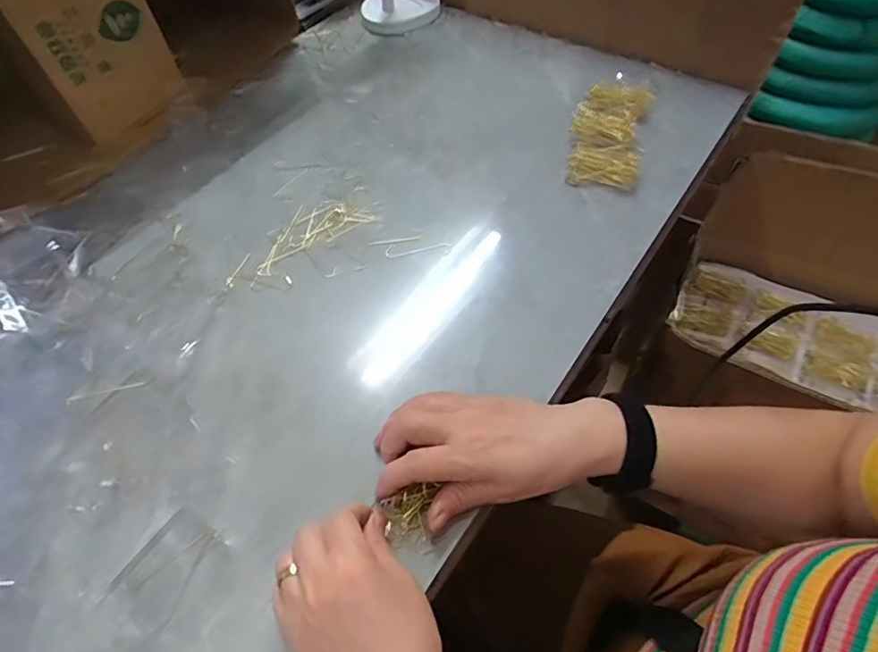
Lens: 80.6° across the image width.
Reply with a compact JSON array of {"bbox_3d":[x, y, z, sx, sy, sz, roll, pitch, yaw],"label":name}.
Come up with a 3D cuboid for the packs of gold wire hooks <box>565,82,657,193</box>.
[{"bbox_3d":[0.191,-0.220,0.583,0.079,0.022,0.173,14,55,13],"label":"packs of gold wire hooks"}]

